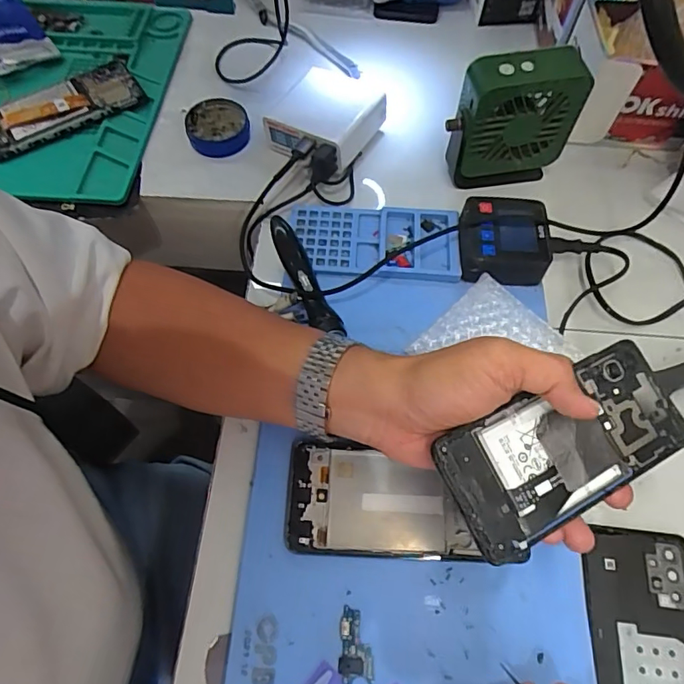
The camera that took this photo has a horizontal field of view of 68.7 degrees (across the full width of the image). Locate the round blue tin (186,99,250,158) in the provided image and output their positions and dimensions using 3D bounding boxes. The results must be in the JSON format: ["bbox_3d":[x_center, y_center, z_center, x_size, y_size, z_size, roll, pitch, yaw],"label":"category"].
[{"bbox_3d":[-0.124,-0.218,0.503,0.059,0.020,0.062,1,65,-2],"label":"round blue tin"}]

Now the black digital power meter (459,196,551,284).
[{"bbox_3d":[0.136,-0.087,0.426,0.074,0.029,0.074,2,65,-2],"label":"black digital power meter"}]

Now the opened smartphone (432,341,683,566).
[{"bbox_3d":[0.133,0.060,0.295,0.157,0.014,0.070,-22,68,-17],"label":"opened smartphone"}]

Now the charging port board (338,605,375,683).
[{"bbox_3d":[0.008,0.185,0.304,0.020,0.004,0.042,-2,65,-3],"label":"charging port board"}]

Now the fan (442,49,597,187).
[{"bbox_3d":[0.146,-0.194,0.442,0.106,0.112,0.040,-8,66,-6],"label":"fan"}]

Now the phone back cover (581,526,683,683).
[{"bbox_3d":[0.193,0.200,0.313,0.072,0.005,0.154,7,65,1],"label":"phone back cover"}]

